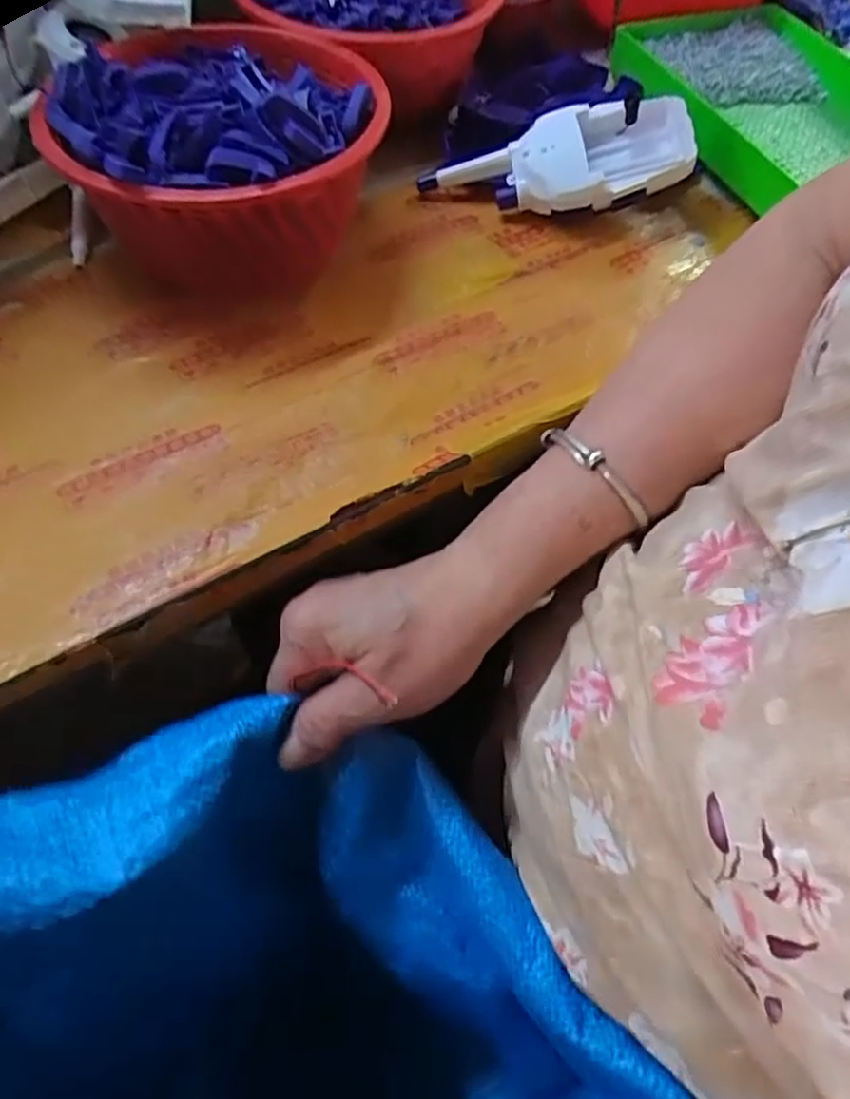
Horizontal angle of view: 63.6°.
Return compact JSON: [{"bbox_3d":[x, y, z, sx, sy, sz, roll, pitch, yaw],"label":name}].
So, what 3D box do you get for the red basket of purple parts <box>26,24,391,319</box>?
[{"bbox_3d":[-0.112,-0.217,0.386,0.168,0.092,0.167,1,57,-2],"label":"red basket of purple parts"}]

